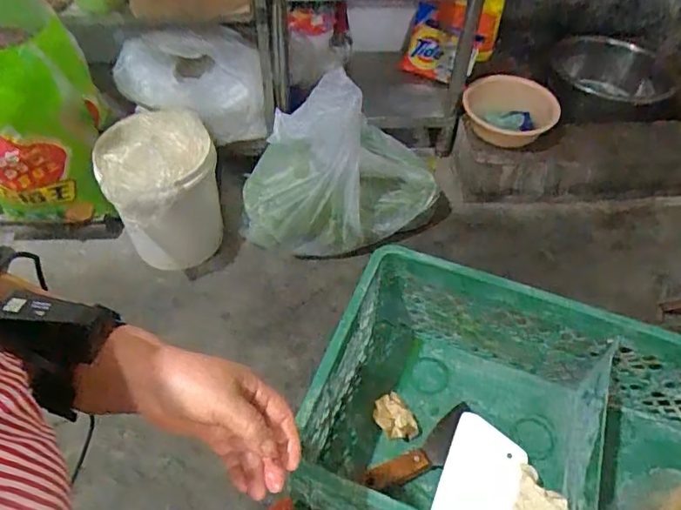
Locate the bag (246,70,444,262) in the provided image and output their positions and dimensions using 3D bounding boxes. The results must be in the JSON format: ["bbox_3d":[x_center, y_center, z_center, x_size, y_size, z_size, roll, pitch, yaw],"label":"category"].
[{"bbox_3d":[-0.002,-0.264,1.472,0.547,0.519,0.234,-12,53,-10],"label":"bag"}]

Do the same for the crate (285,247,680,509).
[{"bbox_3d":[0.294,0.251,0.649,0.643,0.188,0.331,17,53,12],"label":"crate"}]

